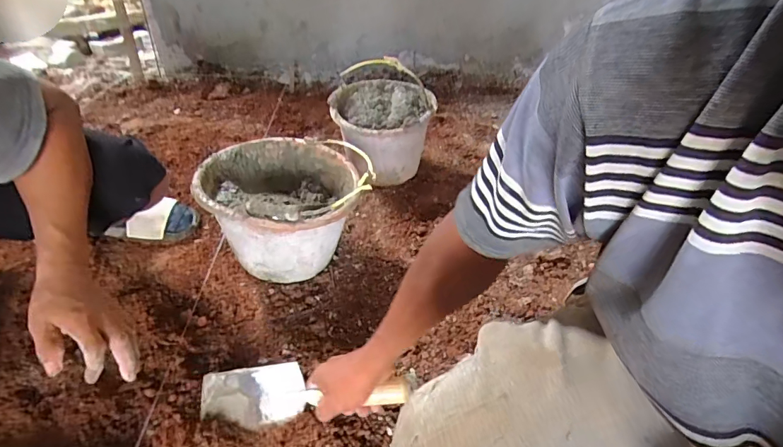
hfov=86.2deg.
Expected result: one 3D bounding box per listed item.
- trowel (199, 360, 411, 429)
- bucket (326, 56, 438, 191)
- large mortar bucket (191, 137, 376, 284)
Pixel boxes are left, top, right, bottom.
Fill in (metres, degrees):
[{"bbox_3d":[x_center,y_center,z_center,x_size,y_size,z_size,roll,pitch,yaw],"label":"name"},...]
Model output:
[{"bbox_3d":[-0.121,0.238,0.589,0.289,0.058,0.084,-5,37,7],"label":"trowel"},{"bbox_3d":[-0.023,-0.223,1.096,0.253,0.219,0.236,2,38,-2],"label":"bucket"},{"bbox_3d":[-0.204,-0.013,0.814,0.290,0.206,0.247,3,38,-2],"label":"large mortar bucket"}]

